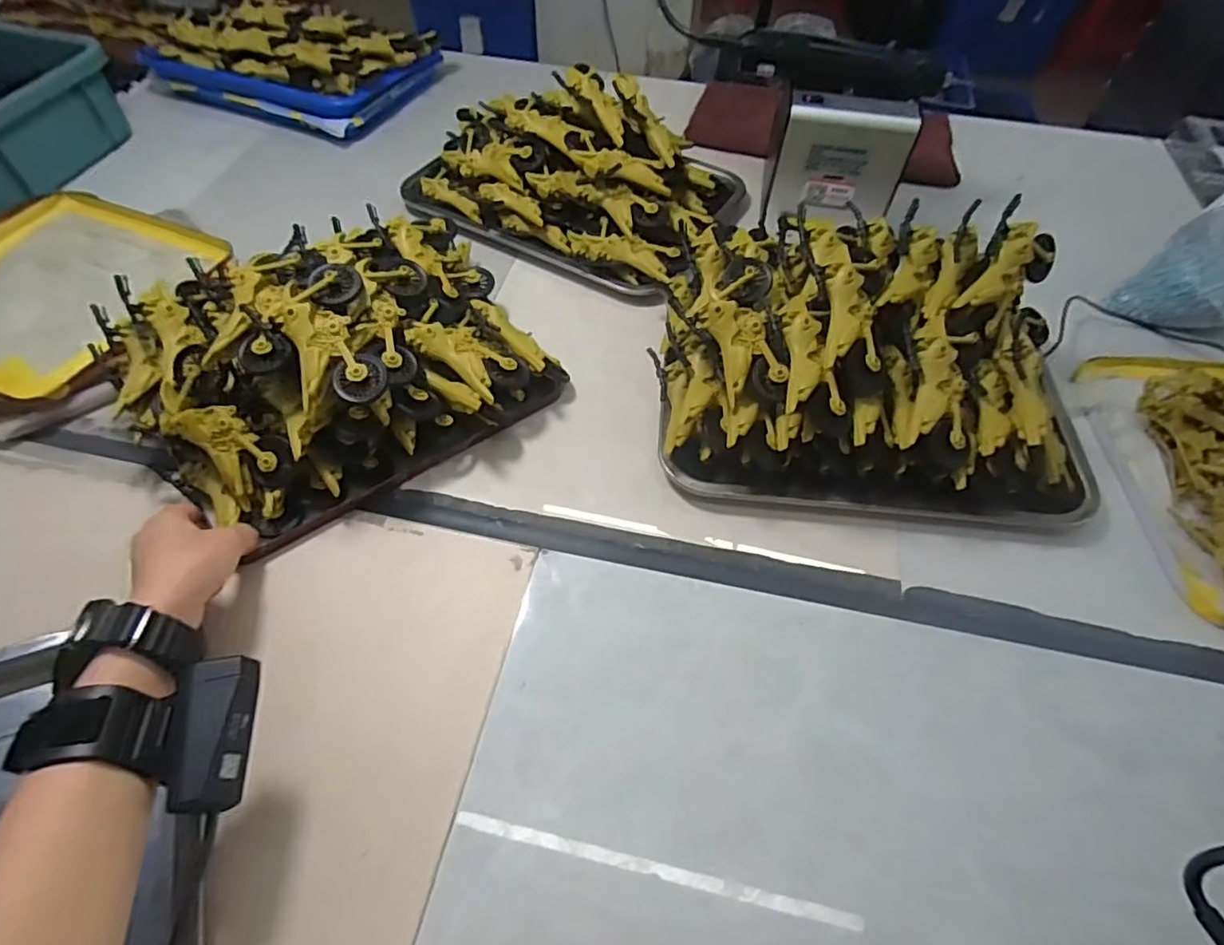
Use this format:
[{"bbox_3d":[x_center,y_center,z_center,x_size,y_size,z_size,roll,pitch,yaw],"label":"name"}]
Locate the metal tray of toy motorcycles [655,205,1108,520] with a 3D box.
[{"bbox_3d":[0.220,-0.086,0.493,0.352,0.131,0.209,4,56,2],"label":"metal tray of toy motorcycles"}]

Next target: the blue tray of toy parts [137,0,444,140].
[{"bbox_3d":[-0.433,-0.559,0.823,0.336,0.085,0.216,16,56,8],"label":"blue tray of toy parts"}]

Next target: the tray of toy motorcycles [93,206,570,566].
[{"bbox_3d":[-0.222,-0.108,0.496,0.304,0.121,0.229,-28,61,-19],"label":"tray of toy motorcycles"}]

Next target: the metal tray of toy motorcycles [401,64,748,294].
[{"bbox_3d":[-0.043,-0.346,0.673,0.356,0.113,0.233,22,58,13],"label":"metal tray of toy motorcycles"}]

